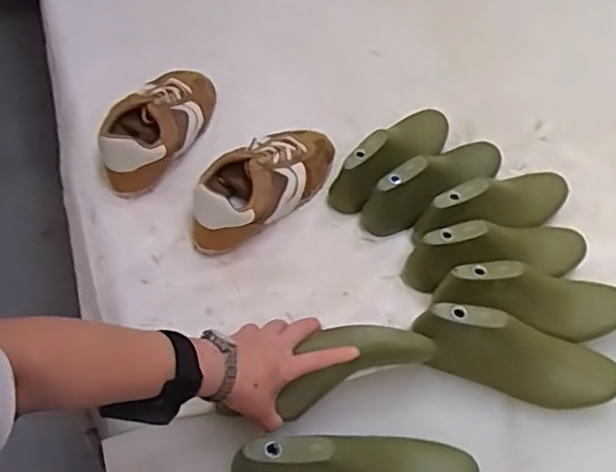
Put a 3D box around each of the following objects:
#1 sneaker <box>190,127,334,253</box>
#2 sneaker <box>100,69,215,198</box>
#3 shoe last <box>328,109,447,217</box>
[{"bbox_3d":[-0.054,-0.074,0.806,0.086,0.071,0.240,36,57,20],"label":"sneaker"},{"bbox_3d":[-0.199,-0.157,0.847,0.097,0.074,0.232,14,52,4],"label":"sneaker"},{"bbox_3d":[0.122,-0.119,0.859,0.069,0.080,0.226,33,56,18],"label":"shoe last"}]

